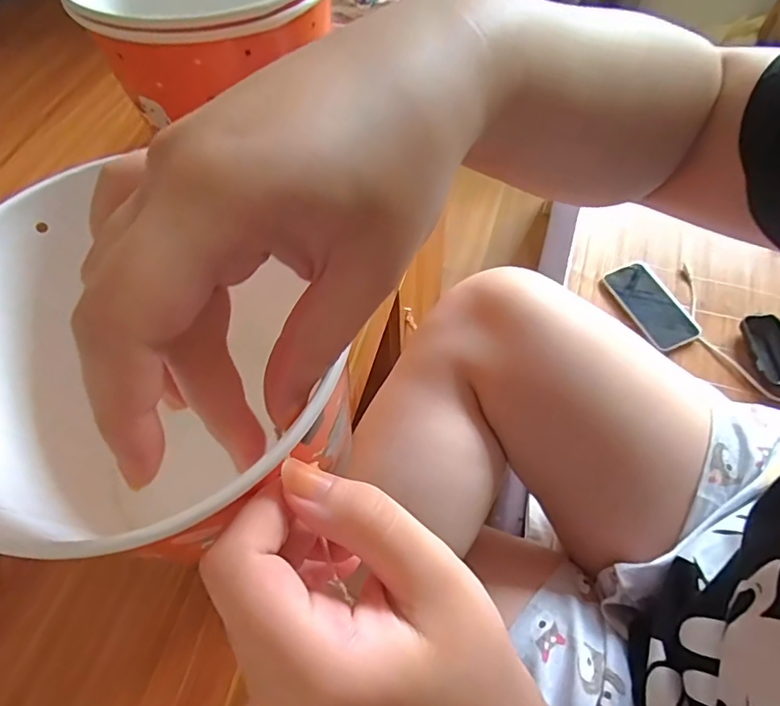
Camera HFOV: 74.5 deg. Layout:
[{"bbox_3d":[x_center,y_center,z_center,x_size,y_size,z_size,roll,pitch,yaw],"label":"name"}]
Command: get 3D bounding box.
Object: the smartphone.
[{"bbox_3d":[0.392,-0.072,0.770,0.078,0.017,0.148,-22,60,-12],"label":"smartphone"}]

